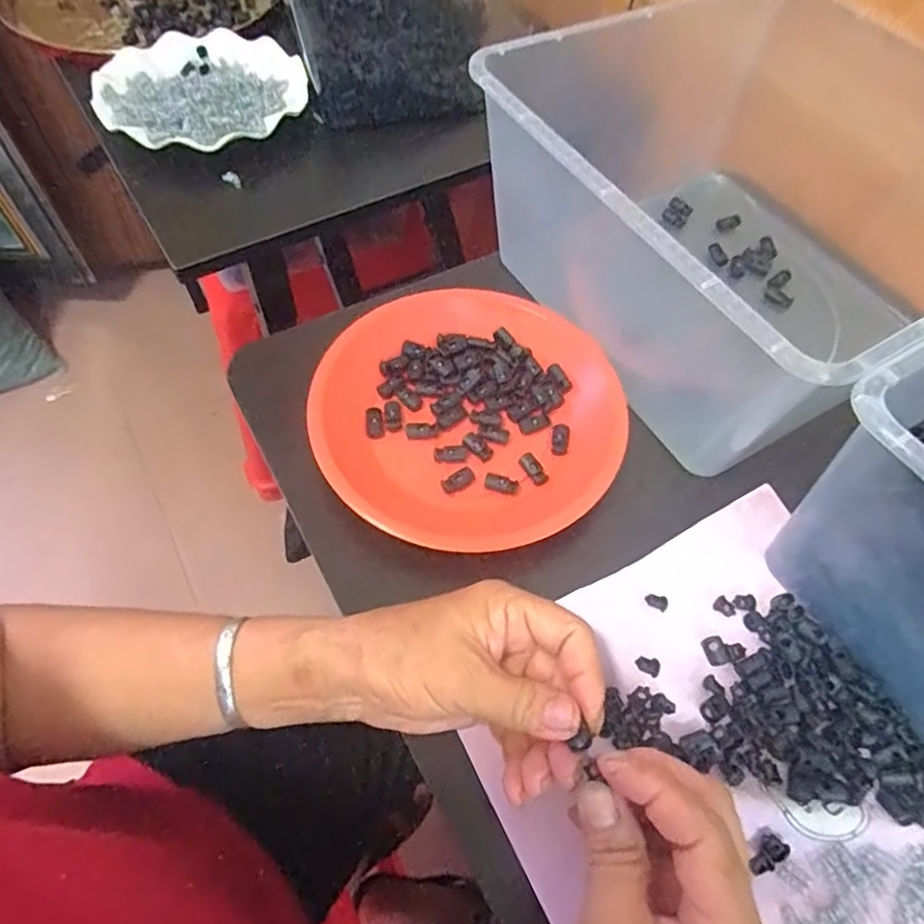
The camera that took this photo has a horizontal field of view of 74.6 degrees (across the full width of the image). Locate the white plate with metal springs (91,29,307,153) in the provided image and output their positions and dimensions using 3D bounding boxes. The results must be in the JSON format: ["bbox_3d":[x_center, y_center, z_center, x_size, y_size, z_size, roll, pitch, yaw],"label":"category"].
[{"bbox_3d":[-0.240,-0.348,0.565,0.179,0.033,0.184,1,59,-2],"label":"white plate with metal springs"}]

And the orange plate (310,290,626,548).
[{"bbox_3d":[0.004,-0.031,0.390,0.184,0.032,0.190,-1,61,2],"label":"orange plate"}]

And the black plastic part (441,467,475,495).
[{"bbox_3d":[-0.002,0.011,0.373,0.022,0.004,0.013,-27,64,-12],"label":"black plastic part"}]

